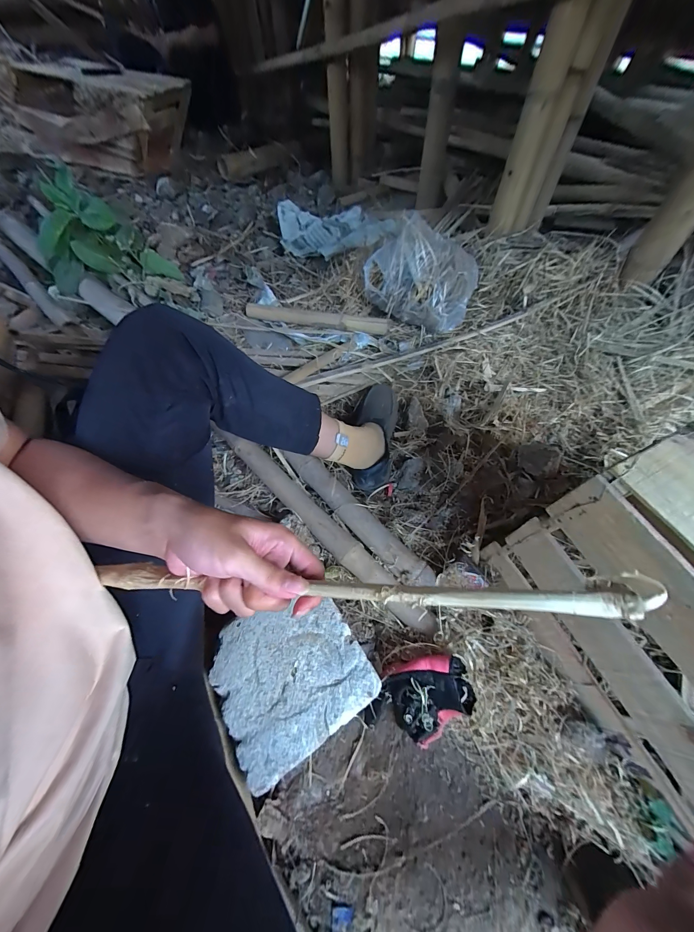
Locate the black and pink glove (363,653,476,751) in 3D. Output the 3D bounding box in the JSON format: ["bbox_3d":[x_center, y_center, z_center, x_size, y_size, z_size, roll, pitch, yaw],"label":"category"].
[{"bbox_3d":[0.104,0.345,0.451,0.157,0.079,0.096,-16,60,-10],"label":"black and pink glove"}]

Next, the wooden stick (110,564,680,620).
[{"bbox_3d":[-0.005,0.090,0.230,0.418,0.014,0.023,-1,61,10],"label":"wooden stick"}]

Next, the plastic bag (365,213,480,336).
[{"bbox_3d":[0.215,-0.548,0.862,0.304,0.198,0.170,28,61,15],"label":"plastic bag"}]

